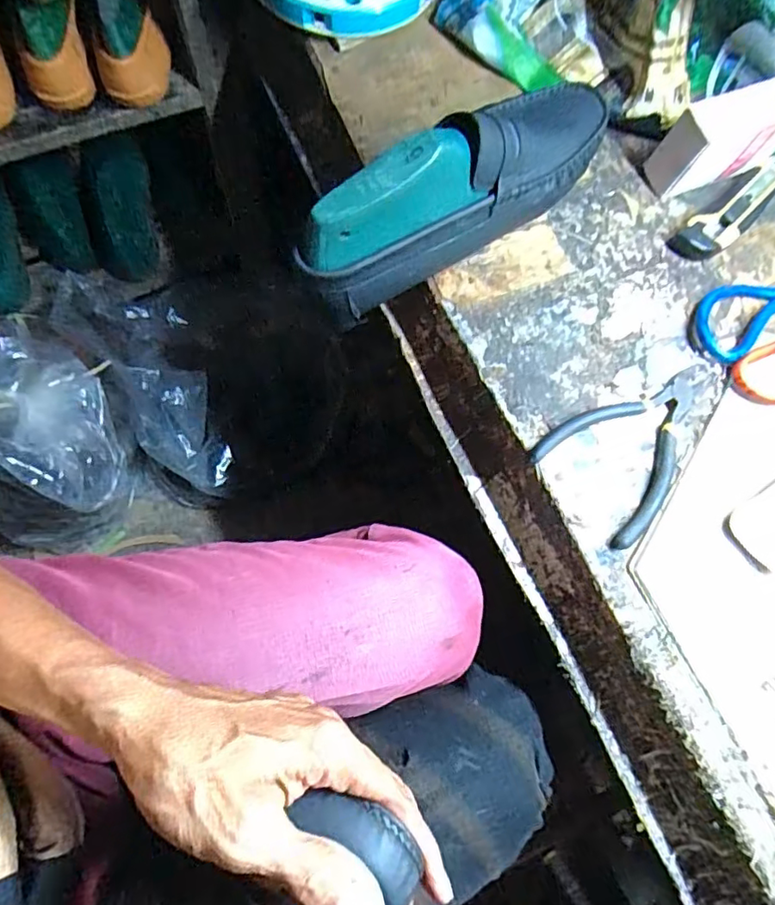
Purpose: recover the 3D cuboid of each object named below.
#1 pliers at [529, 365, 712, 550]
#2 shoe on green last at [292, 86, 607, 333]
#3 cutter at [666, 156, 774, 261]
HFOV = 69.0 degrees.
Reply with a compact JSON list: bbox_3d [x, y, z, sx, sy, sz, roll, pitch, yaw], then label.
[{"bbox_3d":[0.186,-0.018,0.410,0.157,0.014,0.089,-42,79,-14],"label":"pliers"},{"bbox_3d":[0.053,-0.200,0.421,0.271,0.101,0.081,-33,75,-13],"label":"shoe on green last"},{"bbox_3d":[0.306,-0.213,0.482,0.151,0.015,0.035,-37,78,-13],"label":"cutter"}]

